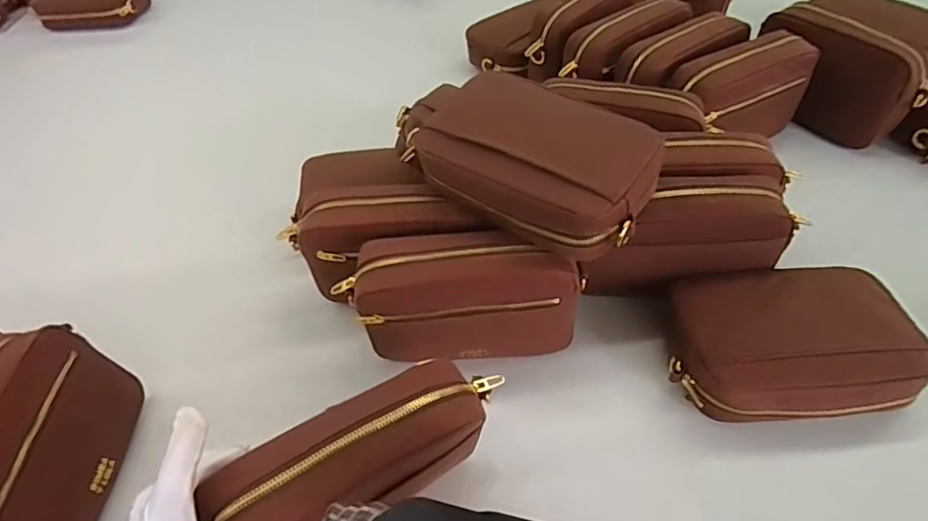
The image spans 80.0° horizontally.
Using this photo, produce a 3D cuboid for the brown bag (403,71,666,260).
[{"bbox_3d":[0.059,-0.084,0.472,0.199,0.060,0.128,27,56,26],"label":"brown bag"}]

